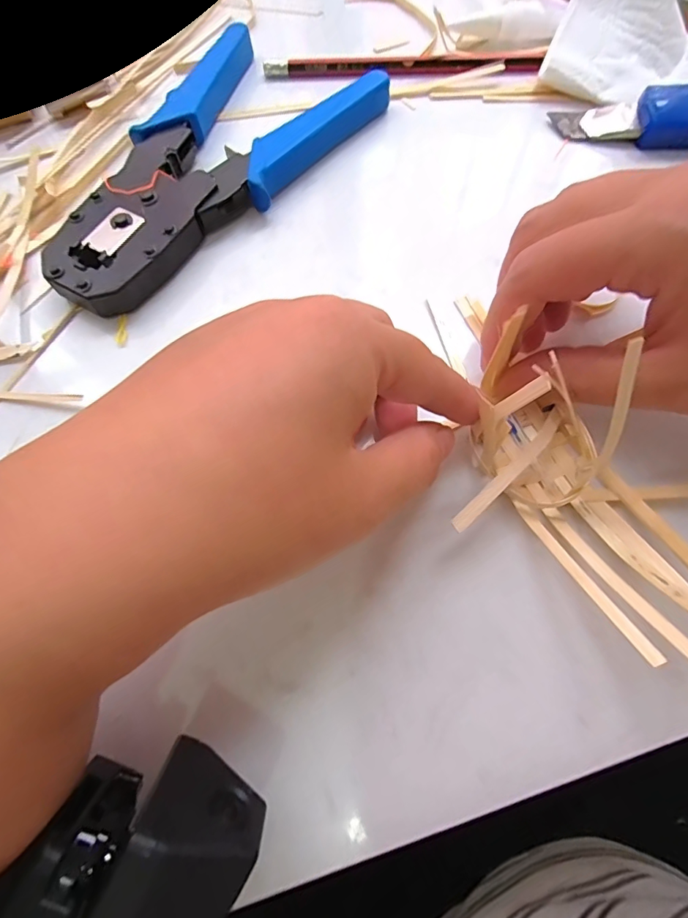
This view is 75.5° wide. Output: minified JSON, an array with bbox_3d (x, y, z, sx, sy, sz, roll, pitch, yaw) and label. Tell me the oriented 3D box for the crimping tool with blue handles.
[{"bbox_3d":[-0.076,-0.156,0.227,0.095,0.017,0.193,40,76,14],"label":"crimping tool with blue handles"}]

